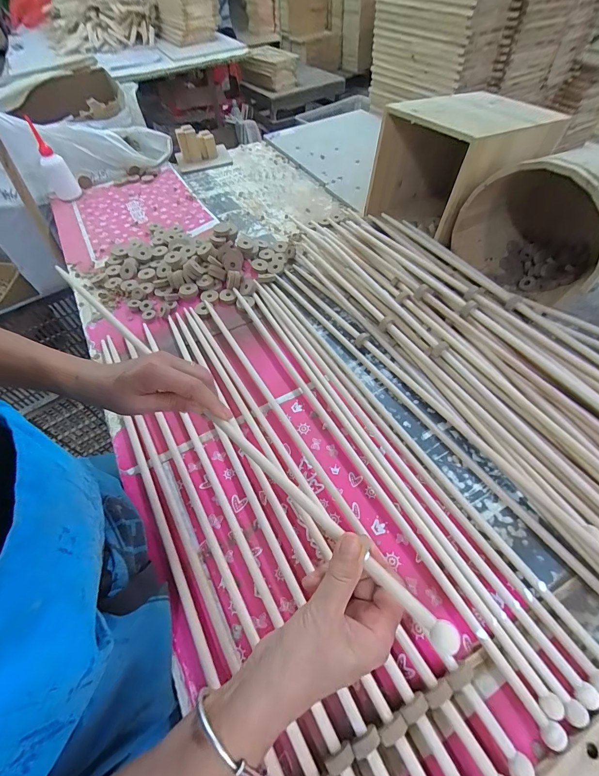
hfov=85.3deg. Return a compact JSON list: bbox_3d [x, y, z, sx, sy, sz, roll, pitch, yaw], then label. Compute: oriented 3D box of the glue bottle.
[{"bbox_3d":[-0.655,-0.593,0.865,0.064,0.159,0.047,-34,60,-19],"label":"glue bottle"}]

